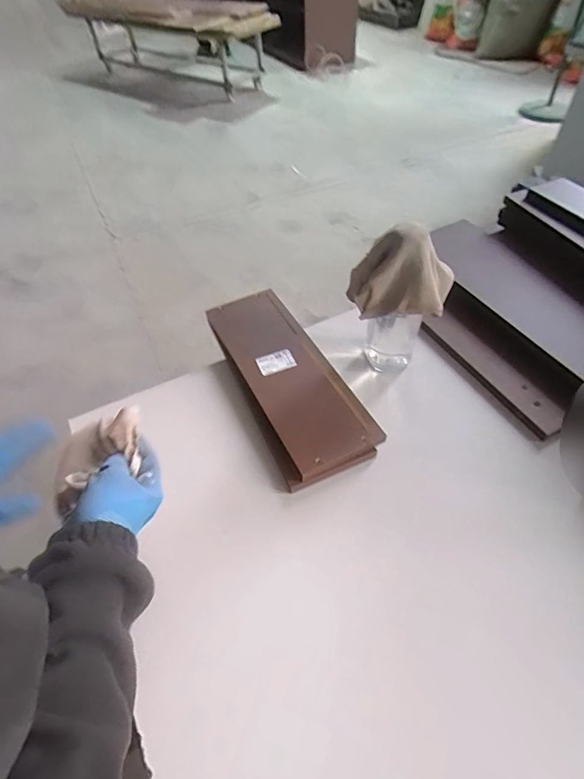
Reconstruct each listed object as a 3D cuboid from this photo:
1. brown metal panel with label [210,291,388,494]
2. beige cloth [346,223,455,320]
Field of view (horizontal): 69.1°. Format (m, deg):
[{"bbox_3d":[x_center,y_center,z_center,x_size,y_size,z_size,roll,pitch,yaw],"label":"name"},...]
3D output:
[{"bbox_3d":[-0.012,-0.029,0.706,0.152,0.030,0.382,-20,53,-14],"label":"brown metal panel with label"},{"bbox_3d":[0.155,-0.165,0.590,0.143,0.103,0.081,8,52,9],"label":"beige cloth"}]

